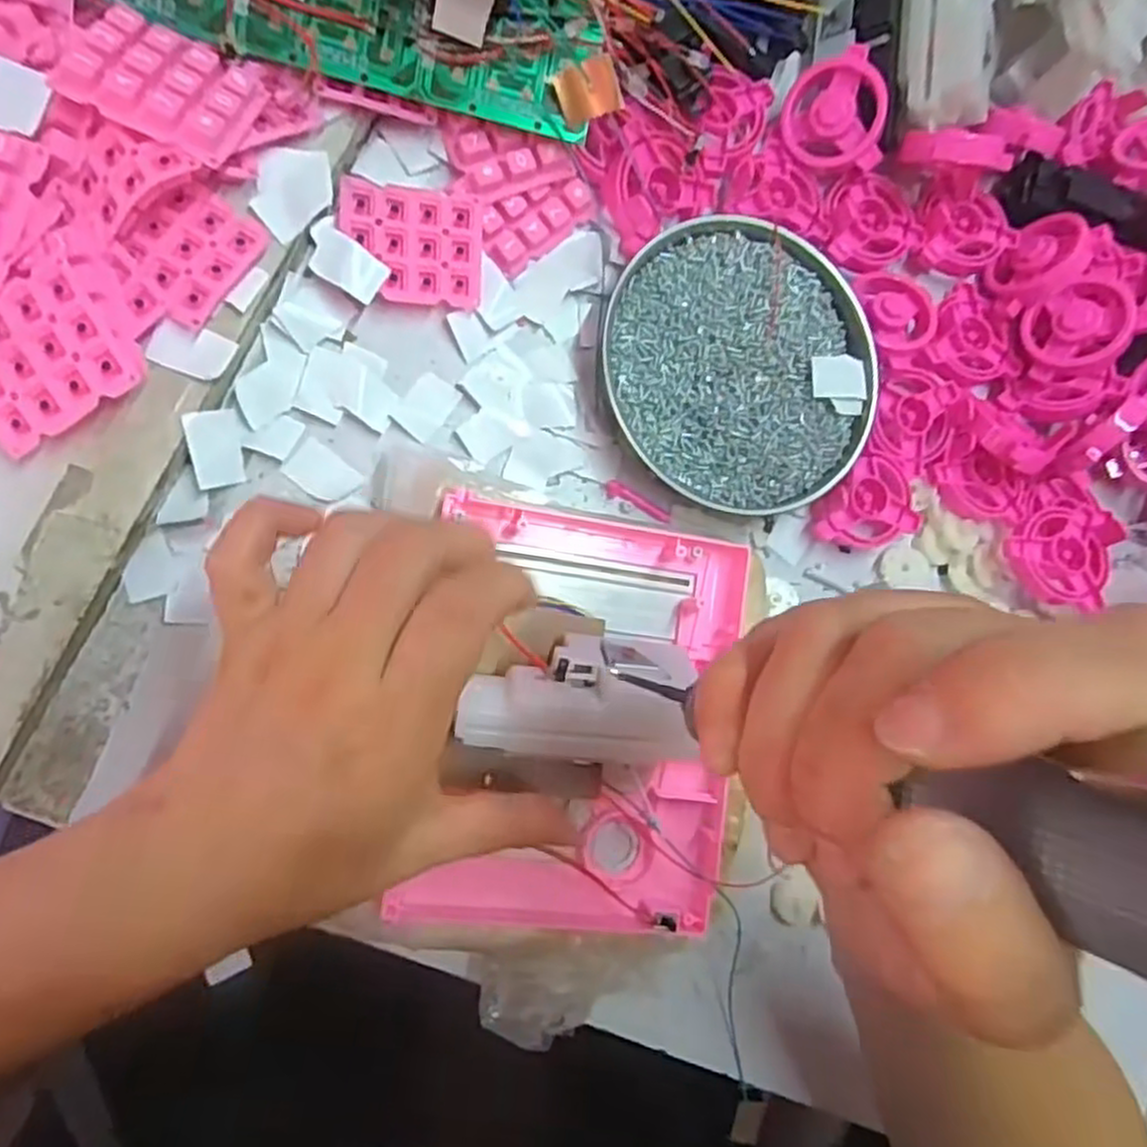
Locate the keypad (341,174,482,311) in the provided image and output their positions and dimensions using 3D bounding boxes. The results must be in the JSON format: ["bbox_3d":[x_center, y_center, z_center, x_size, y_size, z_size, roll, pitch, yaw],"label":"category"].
[{"bbox_3d":[-0.070,-0.144,0.336,0.059,0.007,0.049,3,87,-13],"label":"keypad"}]

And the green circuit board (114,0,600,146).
[{"bbox_3d":[-0.097,-0.226,0.301,0.207,0.015,0.057,15,107,-13],"label":"green circuit board"}]

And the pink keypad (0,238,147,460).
[{"bbox_3d":[-0.193,-0.077,0.276,0.059,0.014,0.051,-39,96,-12],"label":"pink keypad"}]

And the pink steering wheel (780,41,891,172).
[{"bbox_3d":[0.125,-0.220,0.371,0.046,0.011,0.051,-7,105,21],"label":"pink steering wheel"}]

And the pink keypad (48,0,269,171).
[{"bbox_3d":[-0.151,-0.181,0.283,0.058,0.011,0.045,23,66,-17],"label":"pink keypad"}]

